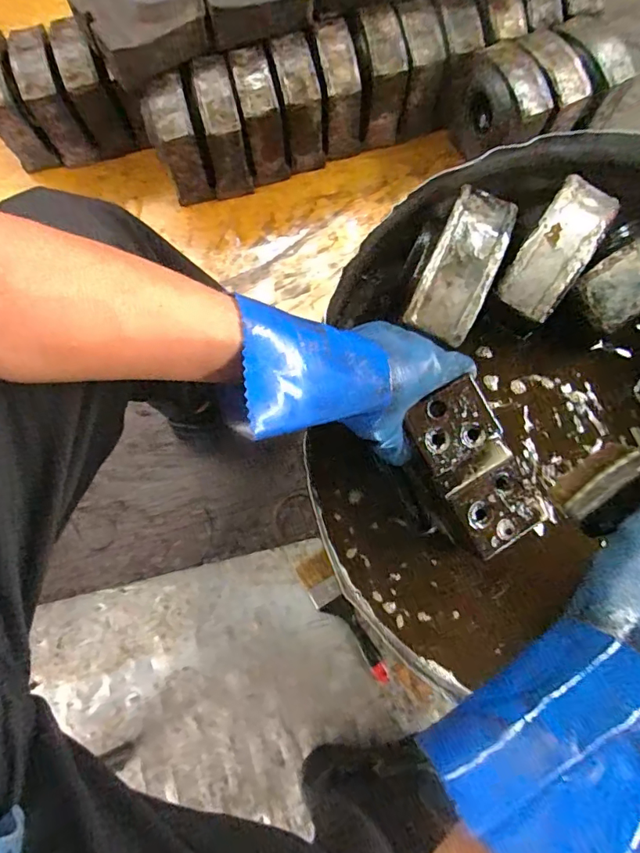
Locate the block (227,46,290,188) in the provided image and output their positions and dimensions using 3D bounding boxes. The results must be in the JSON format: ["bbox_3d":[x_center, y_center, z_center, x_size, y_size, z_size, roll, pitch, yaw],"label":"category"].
[{"bbox_3d":[-0.110,-0.560,0.904,0.067,0.191,0.126,-15,77,-2],"label":"block"}]

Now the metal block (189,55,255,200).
[{"bbox_3d":[-0.181,-0.546,0.913,0.073,0.196,0.140,-11,77,-1],"label":"metal block"}]

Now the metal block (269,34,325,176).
[{"bbox_3d":[-0.040,-0.590,0.919,0.071,0.190,0.124,-12,77,-2],"label":"metal block"}]

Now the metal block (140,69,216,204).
[{"bbox_3d":[-0.260,-0.513,0.904,0.079,0.190,0.112,-15,77,-2],"label":"metal block"}]

